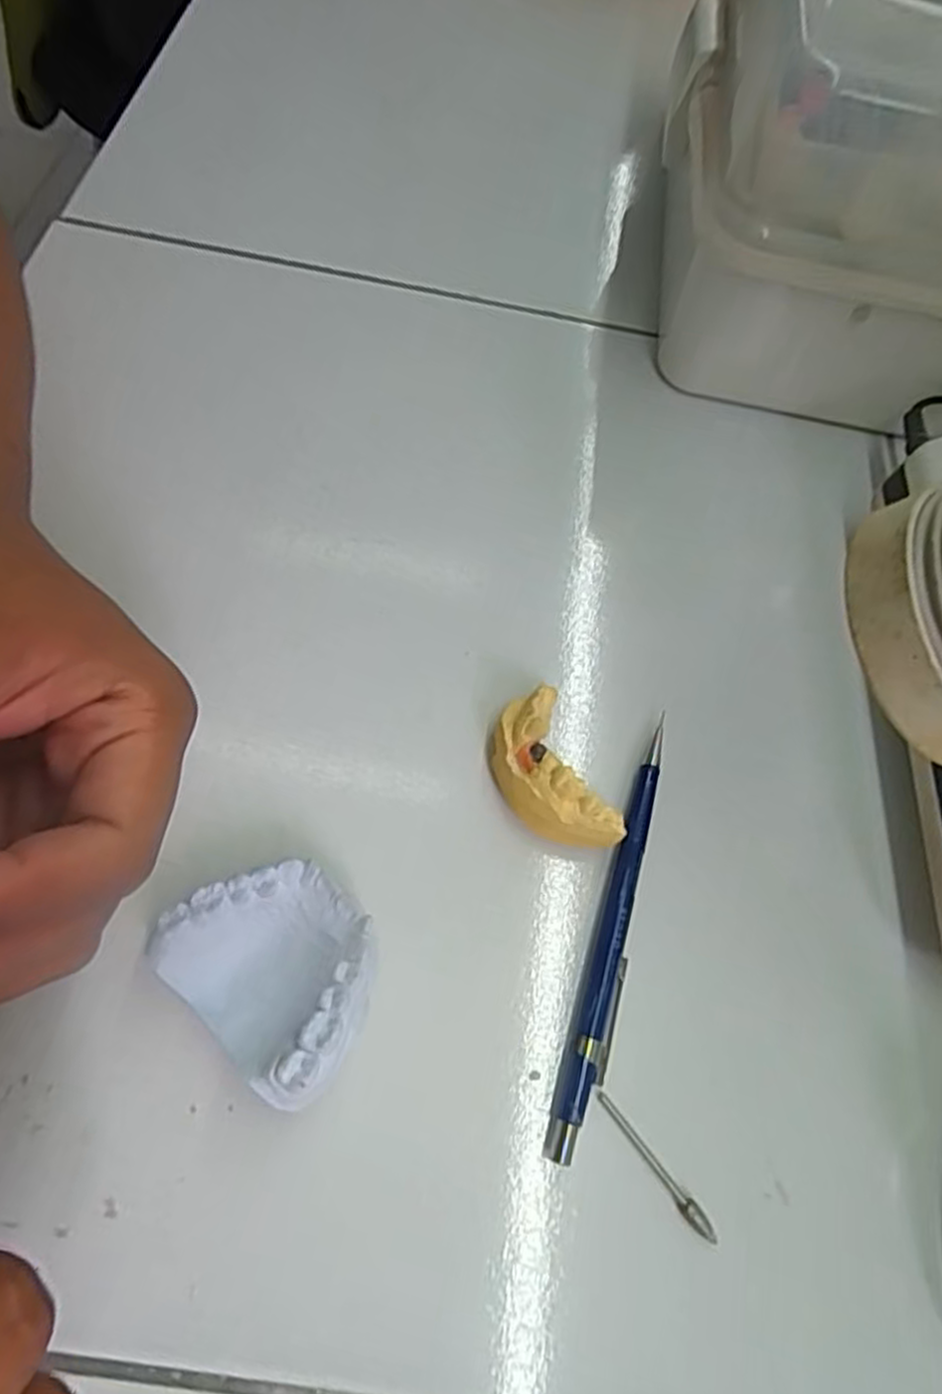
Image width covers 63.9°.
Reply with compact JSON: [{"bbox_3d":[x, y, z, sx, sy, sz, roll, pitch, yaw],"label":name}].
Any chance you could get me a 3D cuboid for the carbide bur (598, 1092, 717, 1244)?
[{"bbox_3d":[0.051,0.131,0.211,0.005,0.004,0.045,-35,74,-21],"label":"carbide bur"}]

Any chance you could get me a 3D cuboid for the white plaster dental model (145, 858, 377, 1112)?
[{"bbox_3d":[-0.053,0.077,0.216,0.061,0.022,0.048,42,67,12],"label":"white plaster dental model"}]

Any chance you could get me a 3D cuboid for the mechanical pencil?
[{"bbox_3d":[0.046,0.071,0.236,0.012,0.010,0.133,19,64,2],"label":"mechanical pencil"}]

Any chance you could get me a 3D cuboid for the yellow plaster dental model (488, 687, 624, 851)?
[{"bbox_3d":[0.024,0.027,0.245,0.026,0.022,0.054,-21,69,-16],"label":"yellow plaster dental model"}]

